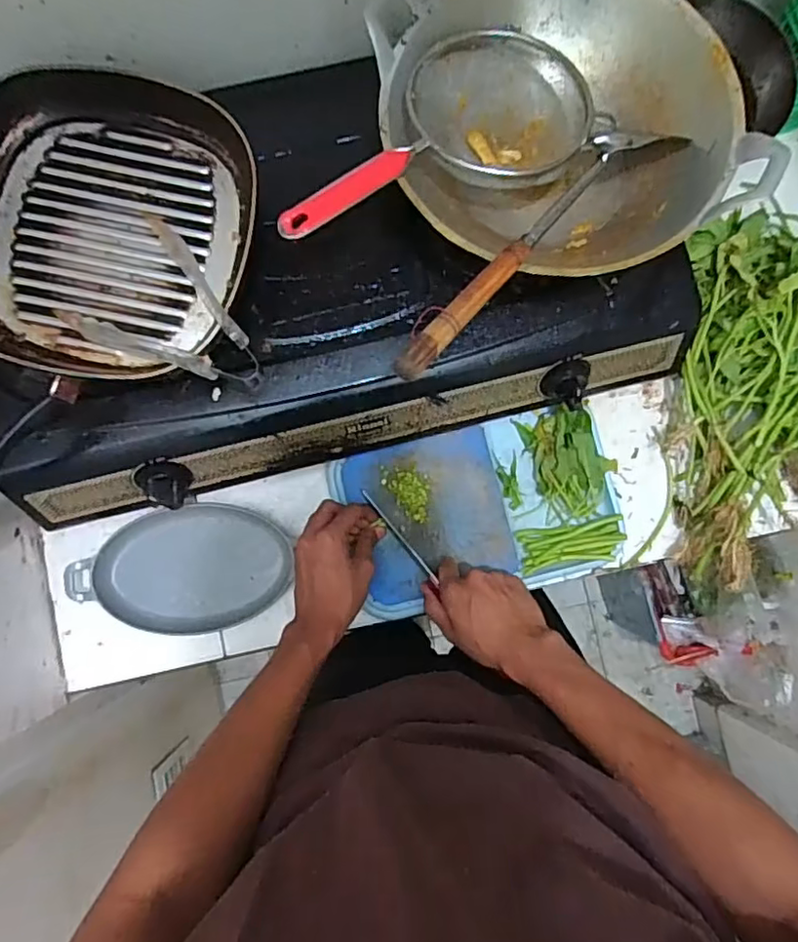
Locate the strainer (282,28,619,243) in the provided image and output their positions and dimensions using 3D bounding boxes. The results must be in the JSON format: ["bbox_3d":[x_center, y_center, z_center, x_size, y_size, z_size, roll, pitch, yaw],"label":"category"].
[{"bbox_3d":[0.034,-0.275,0.515,0.301,0.063,0.151,-36,87,-17],"label":"strainer"}]

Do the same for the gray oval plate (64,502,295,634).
[{"bbox_3d":[-0.236,0.108,0.668,0.222,0.034,0.137,-1,85,-2],"label":"gray oval plate"}]

